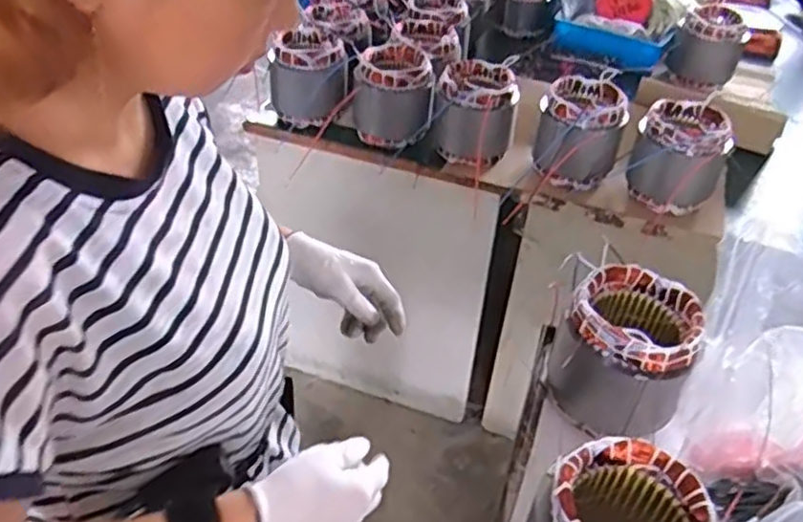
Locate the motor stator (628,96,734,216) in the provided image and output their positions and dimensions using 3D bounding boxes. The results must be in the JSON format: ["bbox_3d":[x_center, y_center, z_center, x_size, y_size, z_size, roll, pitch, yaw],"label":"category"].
[{"bbox_3d":[0.503,-0.181,1.291,0.155,0.175,0.163,21,43,18],"label":"motor stator"}]

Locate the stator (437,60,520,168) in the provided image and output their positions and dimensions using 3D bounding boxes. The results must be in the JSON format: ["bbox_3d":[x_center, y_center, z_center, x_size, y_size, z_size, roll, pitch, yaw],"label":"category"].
[{"bbox_3d":[0.146,-0.287,1.383,0.153,0.163,0.145,8,40,3],"label":"stator"}]

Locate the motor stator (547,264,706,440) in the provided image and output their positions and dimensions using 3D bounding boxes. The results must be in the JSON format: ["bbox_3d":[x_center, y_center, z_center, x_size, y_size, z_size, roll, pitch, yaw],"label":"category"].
[{"bbox_3d":[0.259,0.104,0.824,0.147,0.145,0.141,21,43,18],"label":"motor stator"}]

